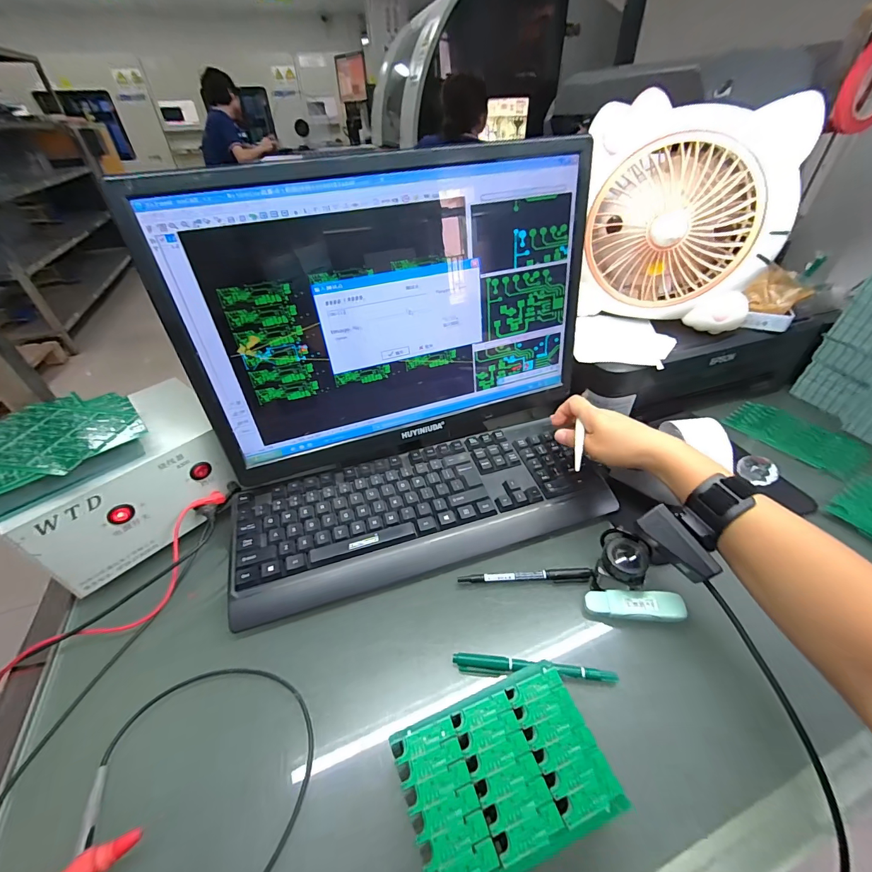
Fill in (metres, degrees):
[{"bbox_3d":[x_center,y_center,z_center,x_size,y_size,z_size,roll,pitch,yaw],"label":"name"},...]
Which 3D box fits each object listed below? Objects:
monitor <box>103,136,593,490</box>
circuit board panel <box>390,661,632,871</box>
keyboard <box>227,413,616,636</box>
[{"bbox_3d":[-0.033,-0.116,0.430,0.440,0.312,0.064,-16,42,-14],"label":"monitor"},{"bbox_3d":[0.045,0.218,0.253,0.128,0.005,0.086,-16,42,-14],"label":"circuit board panel"},{"bbox_3d":[-0.014,0.081,0.459,0.422,0.035,0.154,-13,41,-13],"label":"keyboard"}]

